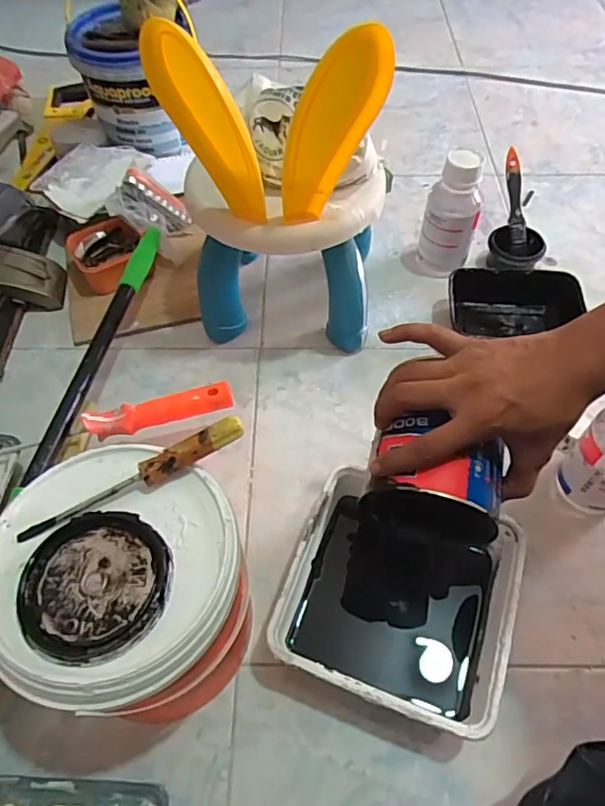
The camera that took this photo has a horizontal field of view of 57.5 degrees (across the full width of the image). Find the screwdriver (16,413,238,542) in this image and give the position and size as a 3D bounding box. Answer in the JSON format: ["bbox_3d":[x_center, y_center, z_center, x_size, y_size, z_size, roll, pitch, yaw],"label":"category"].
[{"bbox_3d":[-0.125,0.057,0.411,0.175,0.026,0.016,-25,59,-15],"label":"screwdriver"}]

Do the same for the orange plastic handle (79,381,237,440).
[{"bbox_3d":[-0.155,0.008,0.602,0.156,0.024,0.026,-12,56,-7],"label":"orange plastic handle"}]

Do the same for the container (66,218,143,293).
[{"bbox_3d":[-0.281,-0.212,0.801,0.103,0.047,0.100,-26,59,-16],"label":"container"}]

